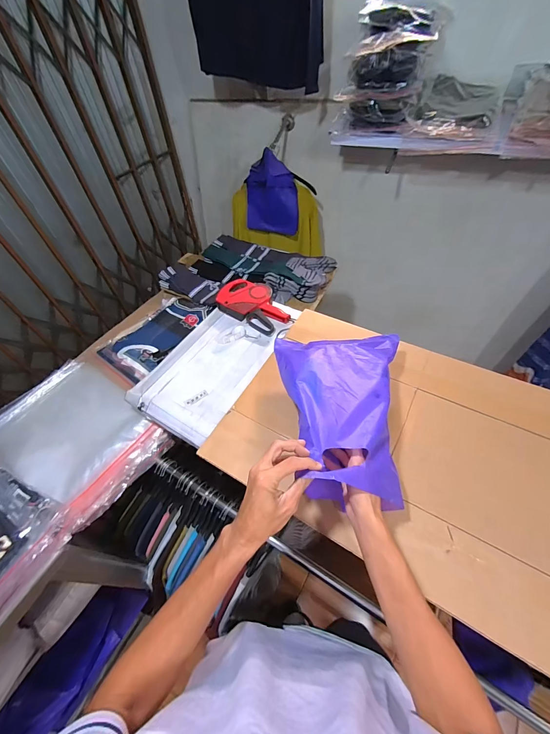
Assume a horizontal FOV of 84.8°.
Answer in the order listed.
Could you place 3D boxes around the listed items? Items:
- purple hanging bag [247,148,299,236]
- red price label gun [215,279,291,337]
[{"bbox_3d":[-0.023,-0.794,1.405,0.252,0.343,0.078,18,56,18],"label":"purple hanging bag"},{"bbox_3d":[-0.060,-0.186,0.894,0.218,0.050,0.123,29,60,24],"label":"red price label gun"}]

